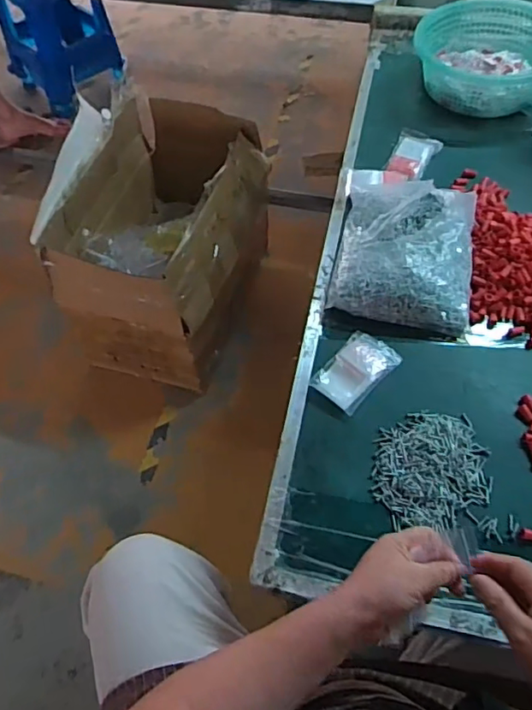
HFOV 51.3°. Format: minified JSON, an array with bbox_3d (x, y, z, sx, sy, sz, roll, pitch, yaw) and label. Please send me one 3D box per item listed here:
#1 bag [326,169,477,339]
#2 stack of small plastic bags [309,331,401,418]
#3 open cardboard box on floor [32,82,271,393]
[{"bbox_3d":[0.216,-0.195,0.854,0.203,0.068,0.324,8,58,7],"label":"bag"},{"bbox_3d":[0.123,0.022,0.763,0.074,0.015,0.119,37,66,23],"label":"stack of small plastic bags"},{"bbox_3d":[-0.274,-0.336,1.558,0.444,0.463,0.674,16,60,12],"label":"open cardboard box on floor"}]

